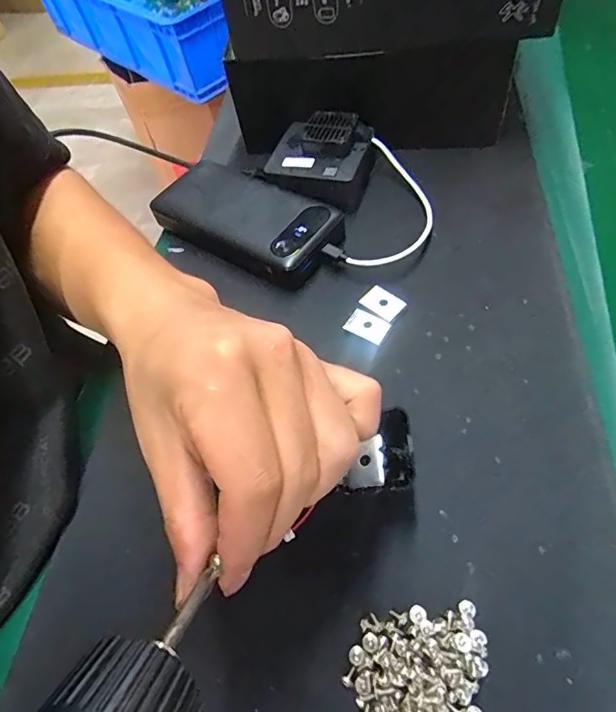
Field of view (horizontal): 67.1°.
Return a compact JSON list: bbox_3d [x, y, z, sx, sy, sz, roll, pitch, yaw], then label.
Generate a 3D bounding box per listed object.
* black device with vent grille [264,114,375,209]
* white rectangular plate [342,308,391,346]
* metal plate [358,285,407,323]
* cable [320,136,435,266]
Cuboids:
[{"bbox_3d":[0.009,-0.173,0.381,0.074,0.024,0.063,15,61,19],"label":"black device with vent grille"},{"bbox_3d":[0.040,-0.020,0.315,0.027,0.004,0.019,29,68,12],"label":"white rectangular plate"},{"bbox_3d":[0.051,-0.037,0.324,0.028,0.004,0.019,39,80,21],"label":"metal plate"},{"bbox_3d":[0.064,-0.117,0.359,0.070,0.021,0.122,15,61,19],"label":"cable"}]

